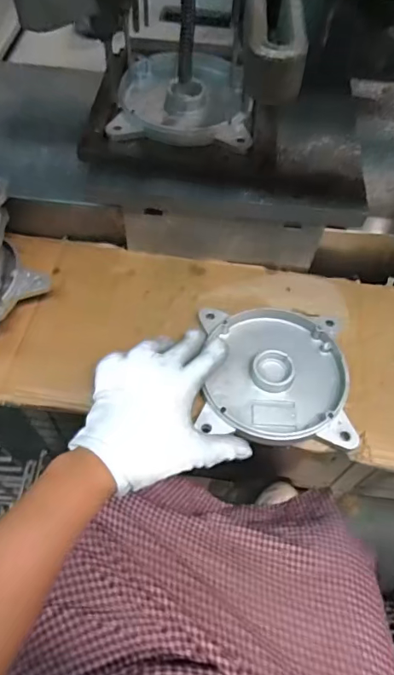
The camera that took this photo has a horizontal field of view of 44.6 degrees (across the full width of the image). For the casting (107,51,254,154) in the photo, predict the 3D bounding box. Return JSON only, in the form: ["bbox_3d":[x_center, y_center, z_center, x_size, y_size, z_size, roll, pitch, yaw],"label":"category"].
[{"bbox_3d":[-0.012,-0.263,0.516,0.140,0.025,0.157,6,60,1],"label":"casting"}]

